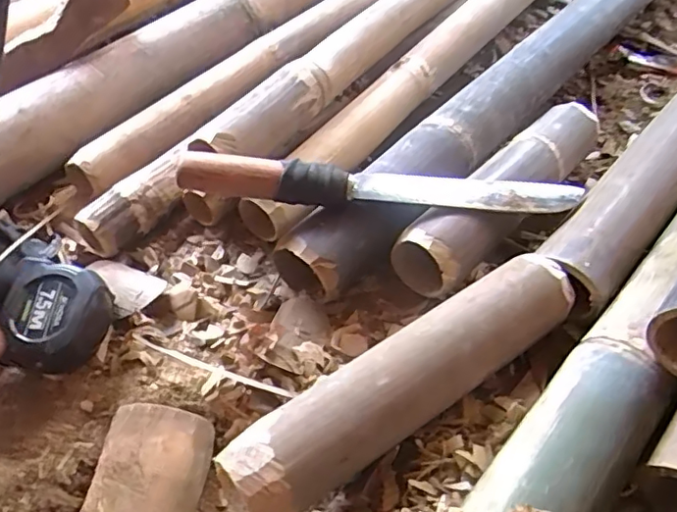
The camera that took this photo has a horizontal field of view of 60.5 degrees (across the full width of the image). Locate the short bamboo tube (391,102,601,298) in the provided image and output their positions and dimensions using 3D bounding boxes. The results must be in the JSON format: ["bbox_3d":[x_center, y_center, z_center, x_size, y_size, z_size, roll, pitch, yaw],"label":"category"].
[{"bbox_3d":[0.163,-0.069,0.551,0.065,0.050,0.291,34,57,27],"label":"short bamboo tube"}]

